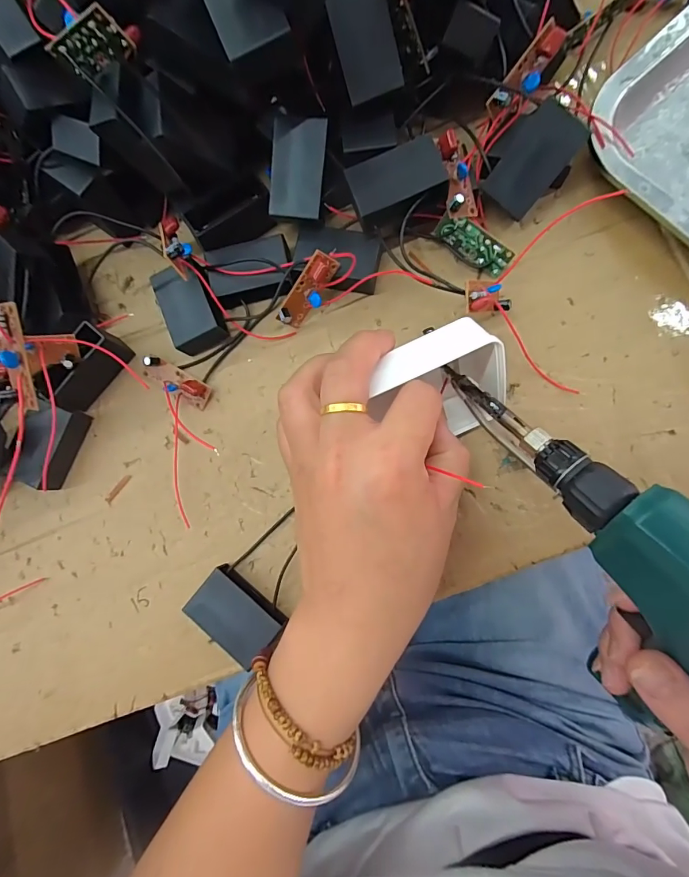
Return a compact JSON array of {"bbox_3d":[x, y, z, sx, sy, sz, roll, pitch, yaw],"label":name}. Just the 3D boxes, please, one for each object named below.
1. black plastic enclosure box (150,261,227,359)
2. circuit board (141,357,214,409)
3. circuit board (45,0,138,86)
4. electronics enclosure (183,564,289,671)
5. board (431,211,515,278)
[{"bbox_3d":[-0.090,-0.077,0.244,0.031,0.023,0.048,-24,81,3],"label":"black plastic enclosure box"},{"bbox_3d":[-0.099,-0.033,0.245,0.042,0.014,0.015,28,87,9],"label":"circuit board"},{"bbox_3d":[-0.105,-0.162,0.173,0.041,0.018,0.007,9,83,31],"label":"circuit board"},{"bbox_3d":[-0.057,0.092,0.222,0.043,0.019,0.031,39,88,10],"label":"electronics enclosure"},{"bbox_3d":[0.072,-0.108,0.231,0.043,0.004,0.018,37,133,1],"label":"board"}]

